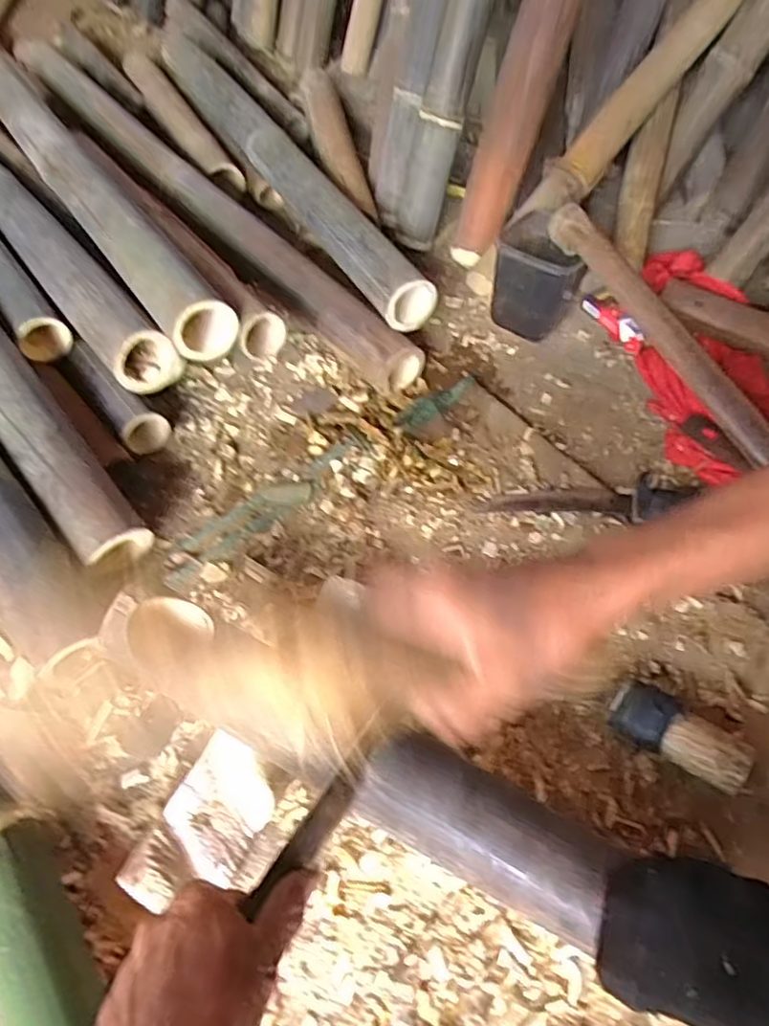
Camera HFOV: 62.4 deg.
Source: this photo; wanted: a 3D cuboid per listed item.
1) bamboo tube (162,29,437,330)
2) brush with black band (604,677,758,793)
[{"bbox_3d":[-0.197,-0.599,1.032,0.062,0.061,0.948,-24,56,-17],"label":"bamboo tube"},{"bbox_3d":[0.252,0.191,0.548,0.112,0.042,0.058,37,62,23],"label":"brush with black band"}]

